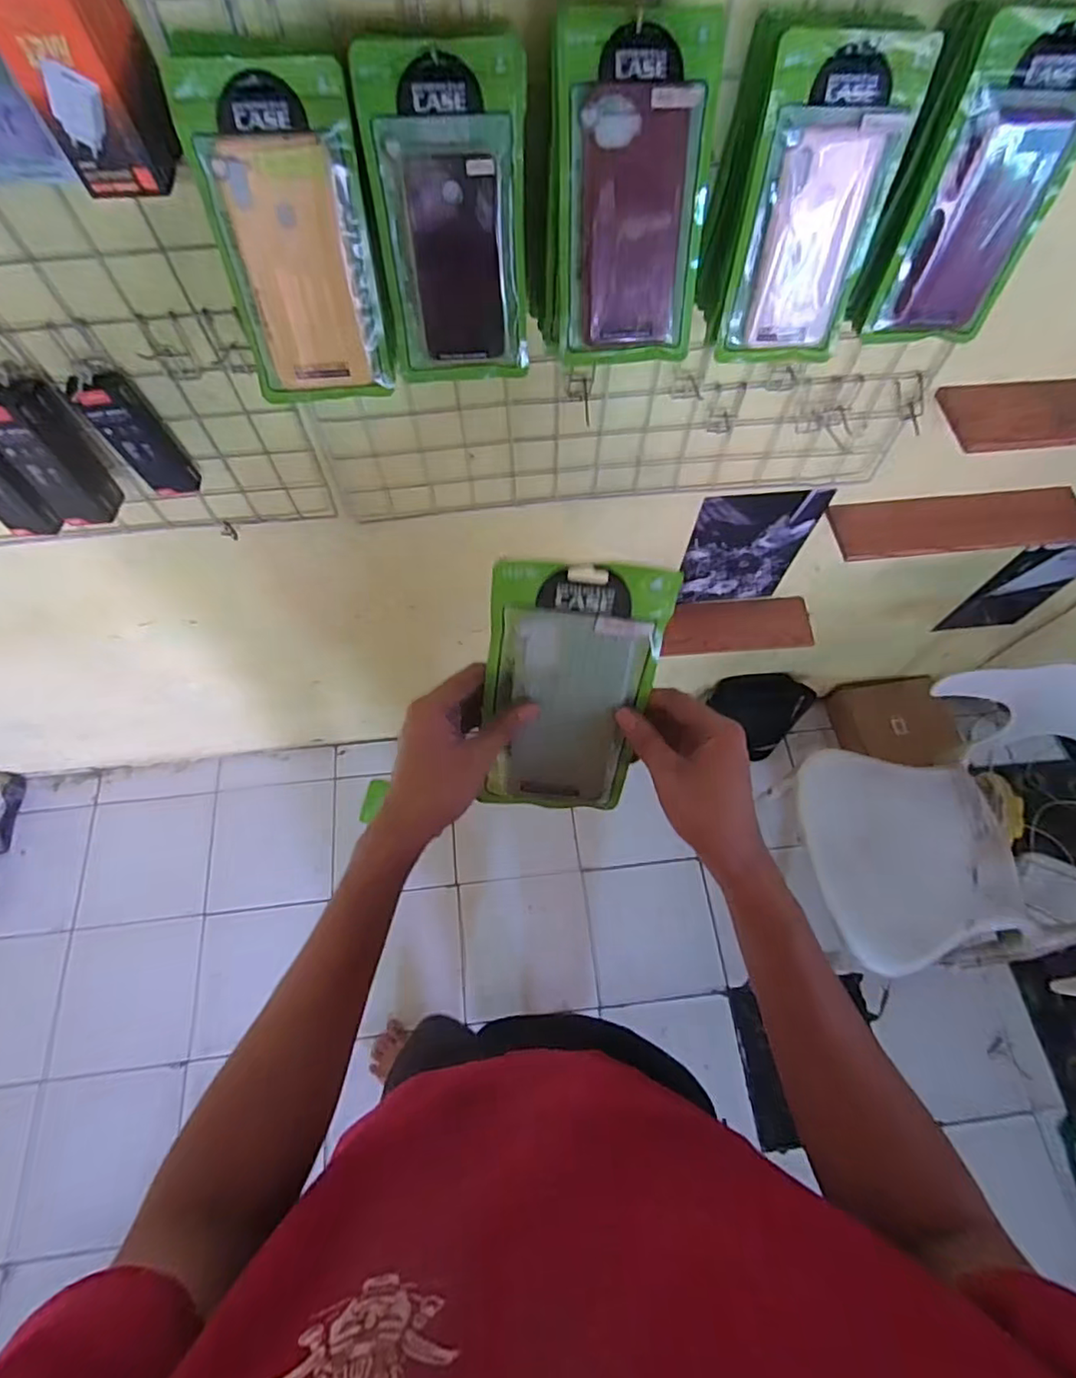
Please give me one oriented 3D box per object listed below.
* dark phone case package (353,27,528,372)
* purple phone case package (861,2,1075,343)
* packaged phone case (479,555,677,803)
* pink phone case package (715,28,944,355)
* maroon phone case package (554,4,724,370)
[{"bbox_3d":[-0.065,-0.351,0.474,0.114,0.208,0.014,-4,43,-3],"label":"dark phone case package"},{"bbox_3d":[0.361,-0.388,0.488,0.115,0.206,0.019,3,51,1],"label":"purple phone case package"},{"bbox_3d":[0.021,0.009,0.419,0.110,0.194,0.010,5,33,-4],"label":"packaged phone case"},{"bbox_3d":[0.220,-0.375,0.494,0.111,0.207,0.015,1,47,0],"label":"pink phone case package"},{"bbox_3d":[0.072,-0.366,0.470,0.113,0.209,0.012,-5,39,-2],"label":"maroon phone case package"}]

